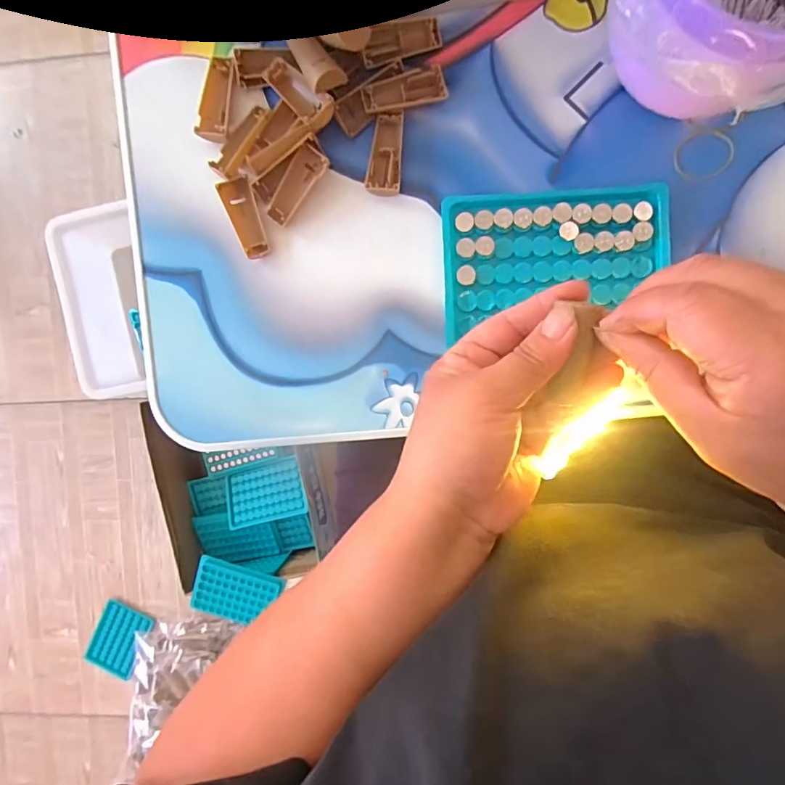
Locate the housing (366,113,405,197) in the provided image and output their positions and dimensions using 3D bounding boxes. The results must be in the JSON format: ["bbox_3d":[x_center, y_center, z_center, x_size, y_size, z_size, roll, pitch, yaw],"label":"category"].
[{"bbox_3d":[-0.004,-0.146,0.300,0.020,0.008,0.048,6,94,5],"label":"housing"}]

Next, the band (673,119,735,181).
[{"bbox_3d":[0.185,-0.141,0.287,0.034,0.004,0.031,0,93,5],"label":"band"}]

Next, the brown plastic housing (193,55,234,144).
[{"bbox_3d":[-0.111,-0.185,0.307,0.018,0.006,0.050,13,94,4],"label":"brown plastic housing"}]

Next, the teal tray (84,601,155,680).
[{"bbox_3d":[-0.508,0.461,0.897,0.090,0.017,0.128,24,95,3],"label":"teal tray"}]

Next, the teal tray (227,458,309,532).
[{"bbox_3d":[-0.208,0.165,0.800,0.122,0.007,0.097,-9,69,-19],"label":"teal tray"}]

